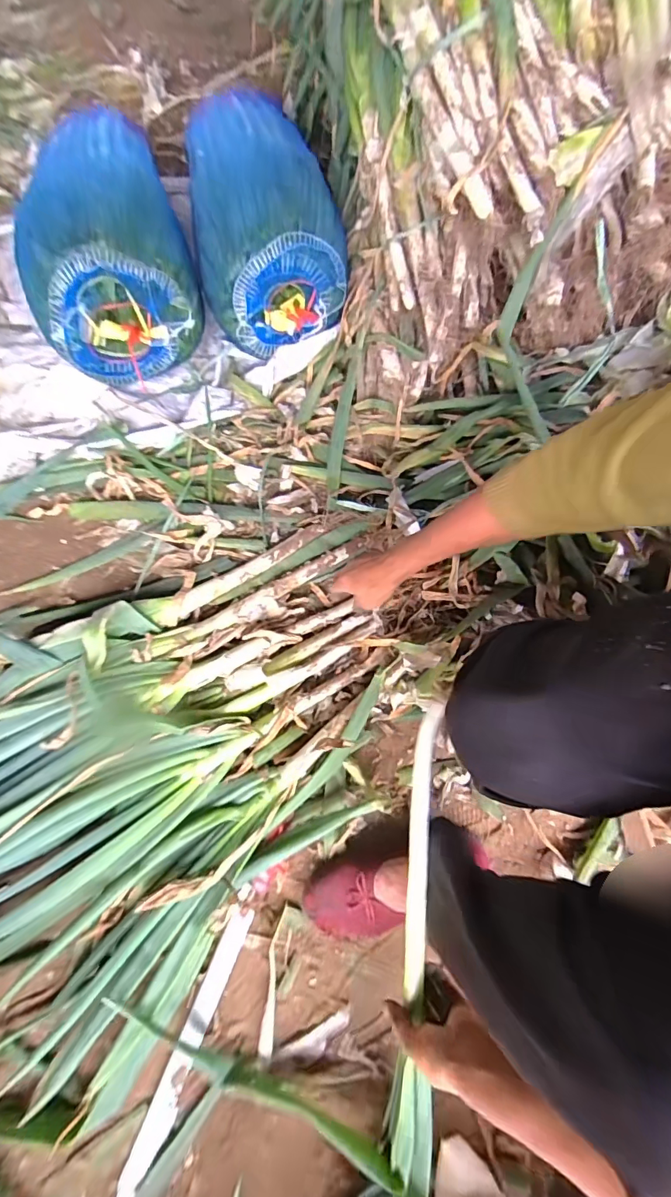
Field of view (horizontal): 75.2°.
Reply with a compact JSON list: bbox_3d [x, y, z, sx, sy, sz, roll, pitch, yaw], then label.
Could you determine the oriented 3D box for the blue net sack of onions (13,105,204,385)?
[{"bbox_3d":[-0.440,-0.688,0.817,0.274,0.205,0.536,-18,71,-5],"label":"blue net sack of onions"}]

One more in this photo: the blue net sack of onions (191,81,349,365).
[{"bbox_3d":[-0.138,-0.798,0.868,0.269,0.199,0.639,-8,71,-2],"label":"blue net sack of onions"}]

